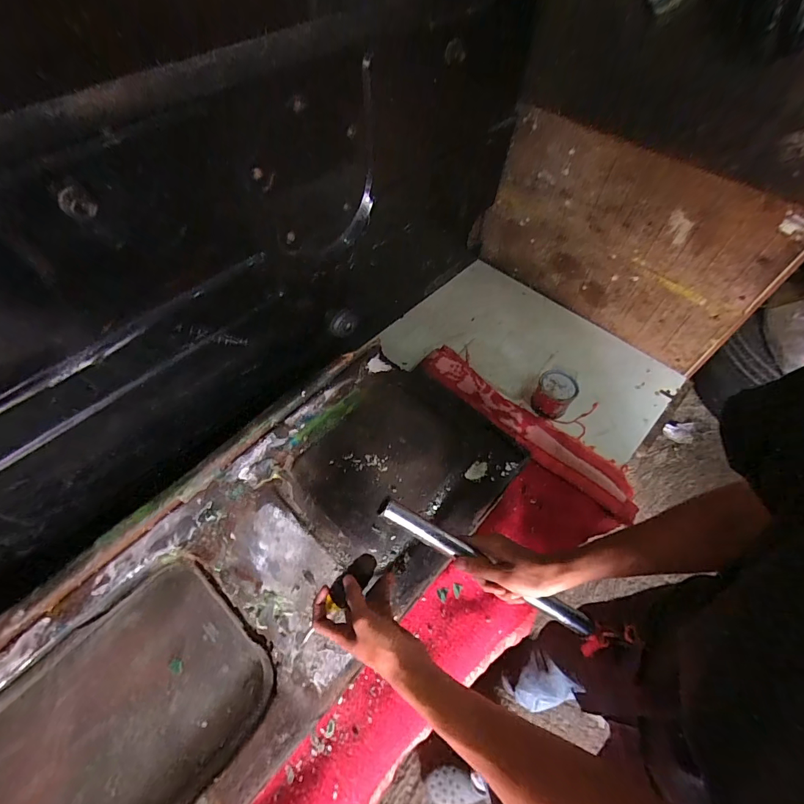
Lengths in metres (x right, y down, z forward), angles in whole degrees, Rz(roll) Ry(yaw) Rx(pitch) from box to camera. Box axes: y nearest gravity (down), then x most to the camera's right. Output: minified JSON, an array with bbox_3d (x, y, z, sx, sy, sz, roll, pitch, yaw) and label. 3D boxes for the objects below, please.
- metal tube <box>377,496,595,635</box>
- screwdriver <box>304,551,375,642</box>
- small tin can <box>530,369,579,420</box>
[{"bbox_3d":[0.113,0.212,0.495,0.333,0.018,0.024,34,58,-12],"label":"metal tube"},{"bbox_3d":[-0.083,0.254,0.496,0.031,0.027,0.146,40,98,24],"label":"screwdriver"},{"bbox_3d":[0.296,-0.012,0.774,0.070,0.081,0.070,-1,56,1],"label":"small tin can"}]

